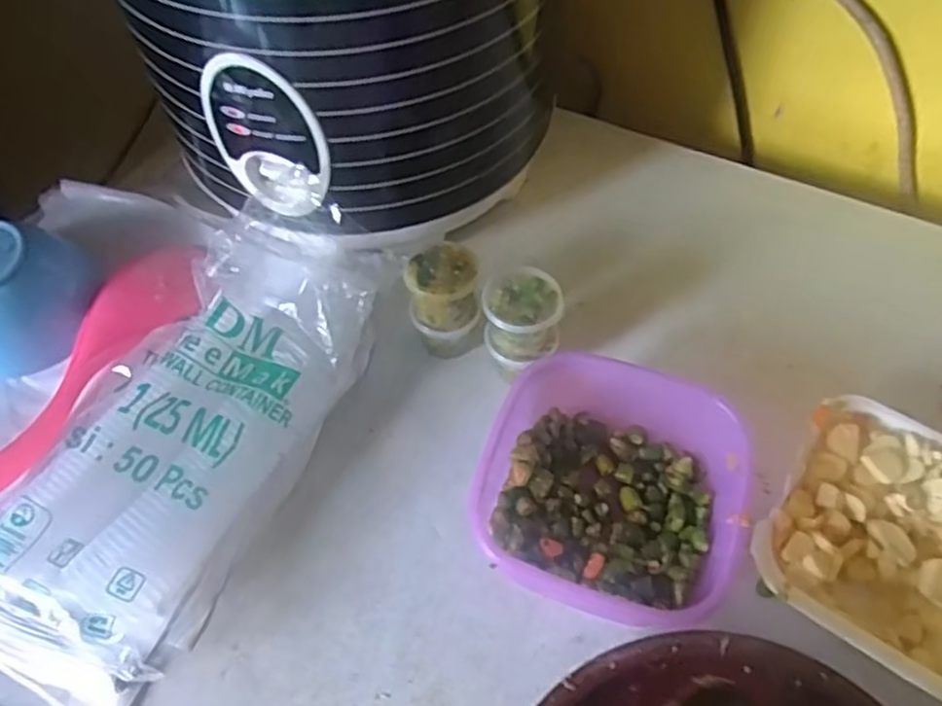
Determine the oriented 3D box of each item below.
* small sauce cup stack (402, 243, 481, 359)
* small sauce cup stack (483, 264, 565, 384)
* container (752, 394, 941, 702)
[{"bbox_3d":[-0.015,-0.028,0.410,0.038,0.060,0.033,-7,56,-3],"label":"small sauce cup stack"},{"bbox_3d":[0.029,-0.015,0.401,0.041,0.055,0.041,1,56,3],"label":"small sauce cup stack"},{"bbox_3d":[0.211,0.098,0.341,0.130,0.034,0.123,31,62,21],"label":"container"}]

